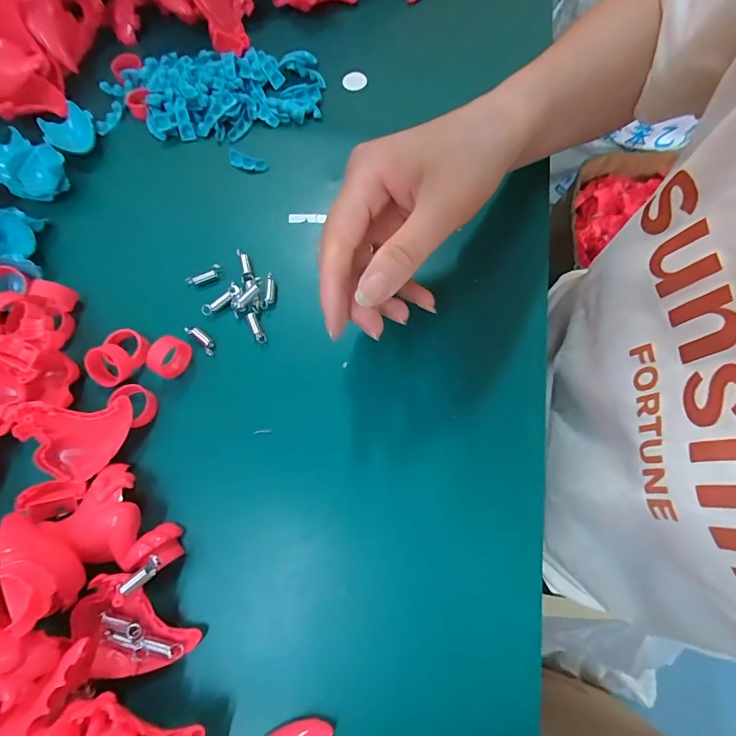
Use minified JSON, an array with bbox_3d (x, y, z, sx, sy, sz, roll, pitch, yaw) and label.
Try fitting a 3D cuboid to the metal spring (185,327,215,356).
[{"bbox_3d":[-0.110,-0.020,0.278,0.024,0.007,0.008,43,78,16],"label":"metal spring"}]

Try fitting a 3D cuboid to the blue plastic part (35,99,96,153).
[{"bbox_3d":[-0.233,-0.188,0.330,0.043,0.010,0.037,39,77,15],"label":"blue plastic part"}]

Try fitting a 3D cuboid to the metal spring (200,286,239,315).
[{"bbox_3d":[-0.099,-0.046,0.284,0.028,0.006,0.008,-38,73,-10],"label":"metal spring"}]

